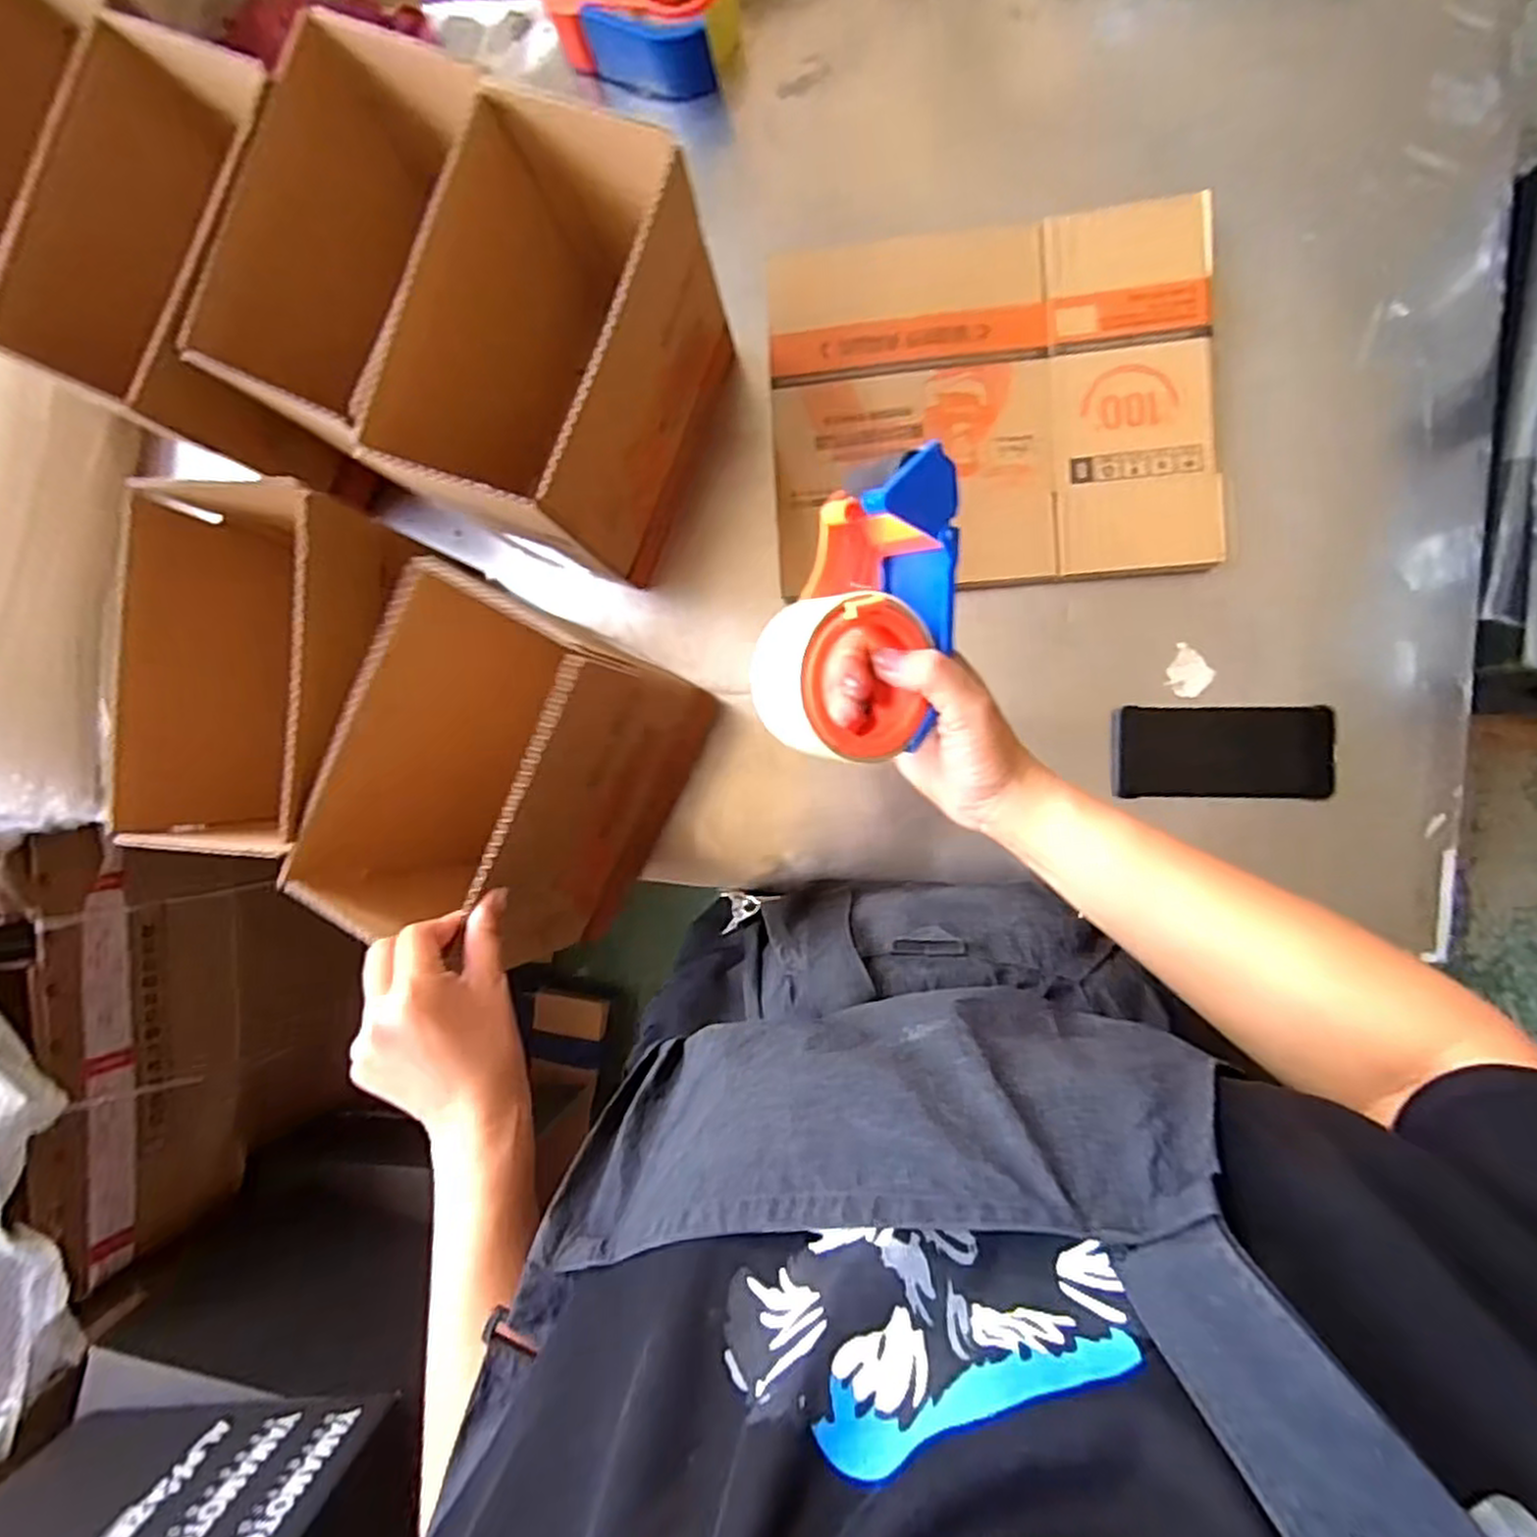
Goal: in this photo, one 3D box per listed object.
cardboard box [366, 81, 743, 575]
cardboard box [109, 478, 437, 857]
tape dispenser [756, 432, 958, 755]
[{"bbox_3d":[-0.142,-0.283,0.566,0.136,0.211,0.230,23,92,7],"label":"cardboard box"},{"bbox_3d":[-0.345,-0.072,0.537,0.135,0.136,0.258,2,89,7],"label":"cardboard box"},{"bbox_3d":[0.051,-0.079,0.392,0.083,0.071,0.149,18,91,7],"label":"tape dispenser"}]

